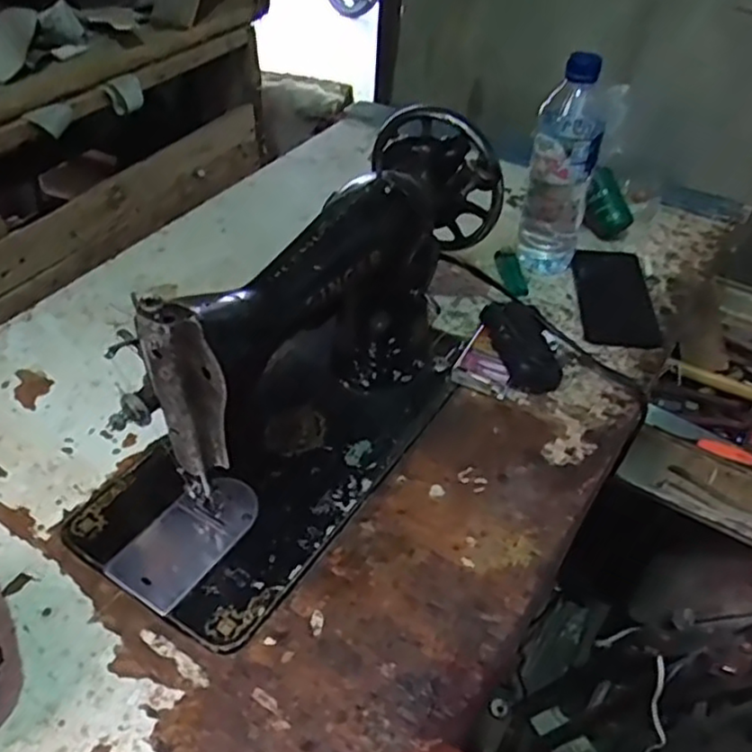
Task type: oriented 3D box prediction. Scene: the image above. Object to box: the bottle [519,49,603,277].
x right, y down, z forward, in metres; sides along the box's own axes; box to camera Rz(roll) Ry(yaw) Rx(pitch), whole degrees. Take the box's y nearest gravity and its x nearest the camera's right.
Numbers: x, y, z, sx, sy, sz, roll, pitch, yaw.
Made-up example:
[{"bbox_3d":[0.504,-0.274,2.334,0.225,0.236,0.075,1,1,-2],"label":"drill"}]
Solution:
[{"bbox_3d":[0.193,-0.213,0.712,0.067,0.219,0.068,17,44,13],"label":"bottle"}]

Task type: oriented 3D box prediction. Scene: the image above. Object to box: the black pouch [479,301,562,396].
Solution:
[{"bbox_3d":[0.142,-0.030,0.656,0.064,0.034,0.098,-5,44,-10],"label":"black pouch"}]

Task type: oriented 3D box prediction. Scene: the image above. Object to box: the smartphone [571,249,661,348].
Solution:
[{"bbox_3d":[0.261,-0.093,0.757,0.083,0.013,0.174,5,43,1],"label":"smartphone"}]

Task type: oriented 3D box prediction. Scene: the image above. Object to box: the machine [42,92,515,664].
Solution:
[{"bbox_3d":[-0.056,-0.031,0.541,0.170,0.195,0.411,26,47,21],"label":"machine"}]

